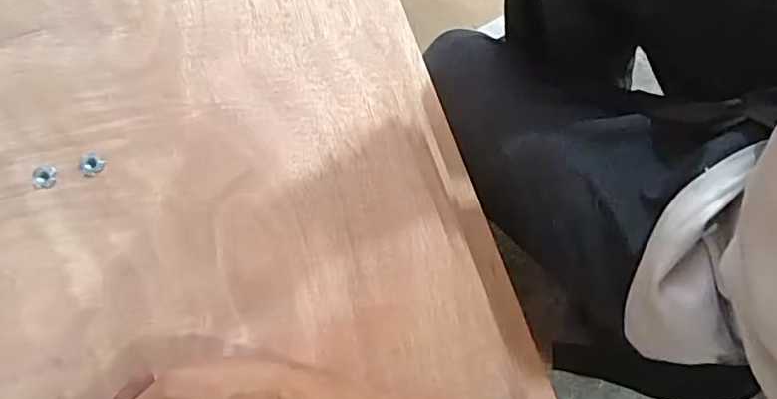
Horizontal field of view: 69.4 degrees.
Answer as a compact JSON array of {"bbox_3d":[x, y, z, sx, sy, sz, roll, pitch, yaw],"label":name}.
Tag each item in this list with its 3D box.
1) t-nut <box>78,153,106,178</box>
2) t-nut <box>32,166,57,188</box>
[{"bbox_3d":[-0.215,-0.026,0.403,0.018,0.004,0.017,1,74,-2],"label":"t-nut"},{"bbox_3d":[-0.248,-0.017,0.401,0.017,0.004,0.016,1,74,-2],"label":"t-nut"}]

